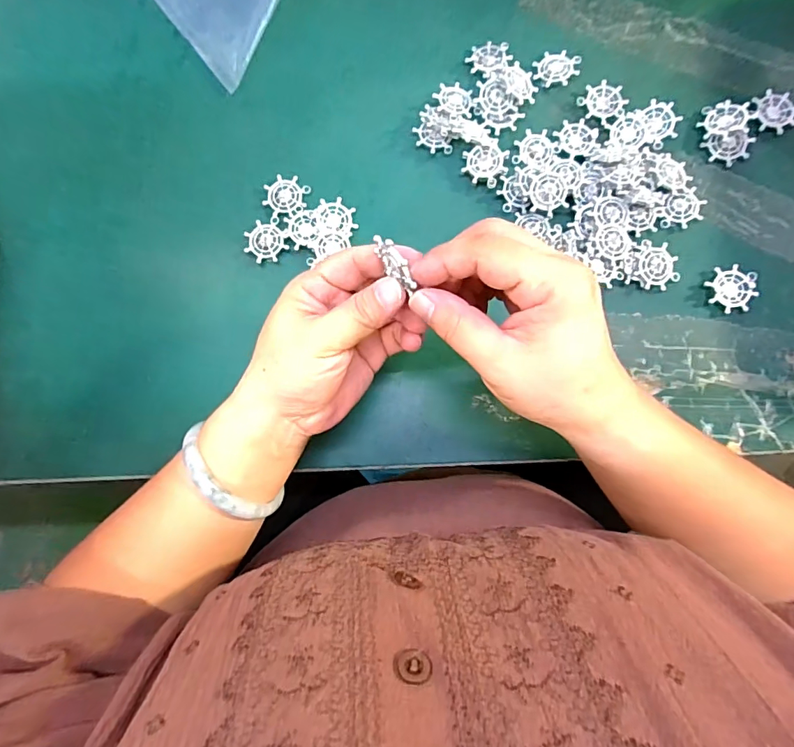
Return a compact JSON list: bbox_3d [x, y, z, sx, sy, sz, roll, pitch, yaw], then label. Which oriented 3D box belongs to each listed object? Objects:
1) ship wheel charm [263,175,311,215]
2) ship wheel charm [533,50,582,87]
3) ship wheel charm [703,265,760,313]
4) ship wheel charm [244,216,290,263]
[{"bbox_3d":[-0.083,-0.133,0.344,0.032,0.004,0.029,-42,82,-3],"label":"ship wheel charm"},{"bbox_3d":[0.121,-0.230,0.349,0.033,0.004,0.029,0,82,3],"label":"ship wheel charm"},{"bbox_3d":[0.230,-0.058,0.318,0.031,0.005,0.031,38,86,8],"label":"ship wheel charm"},{"bbox_3d":[-0.095,-0.098,0.339,0.032,0.004,0.031,0,82,3],"label":"ship wheel charm"}]

